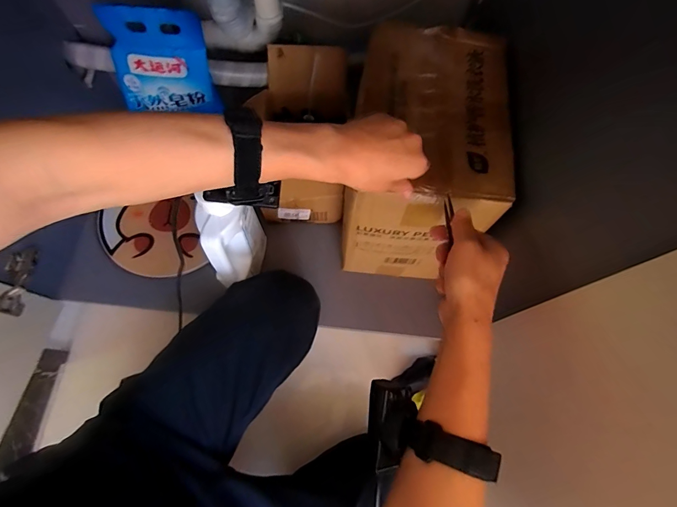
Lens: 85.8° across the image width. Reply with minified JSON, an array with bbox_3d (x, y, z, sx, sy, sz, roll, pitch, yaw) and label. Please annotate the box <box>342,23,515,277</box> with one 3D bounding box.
[{"bbox_3d":[0.123,-0.135,0.583,0.187,0.270,0.271,6,70,2],"label":"box"}]

